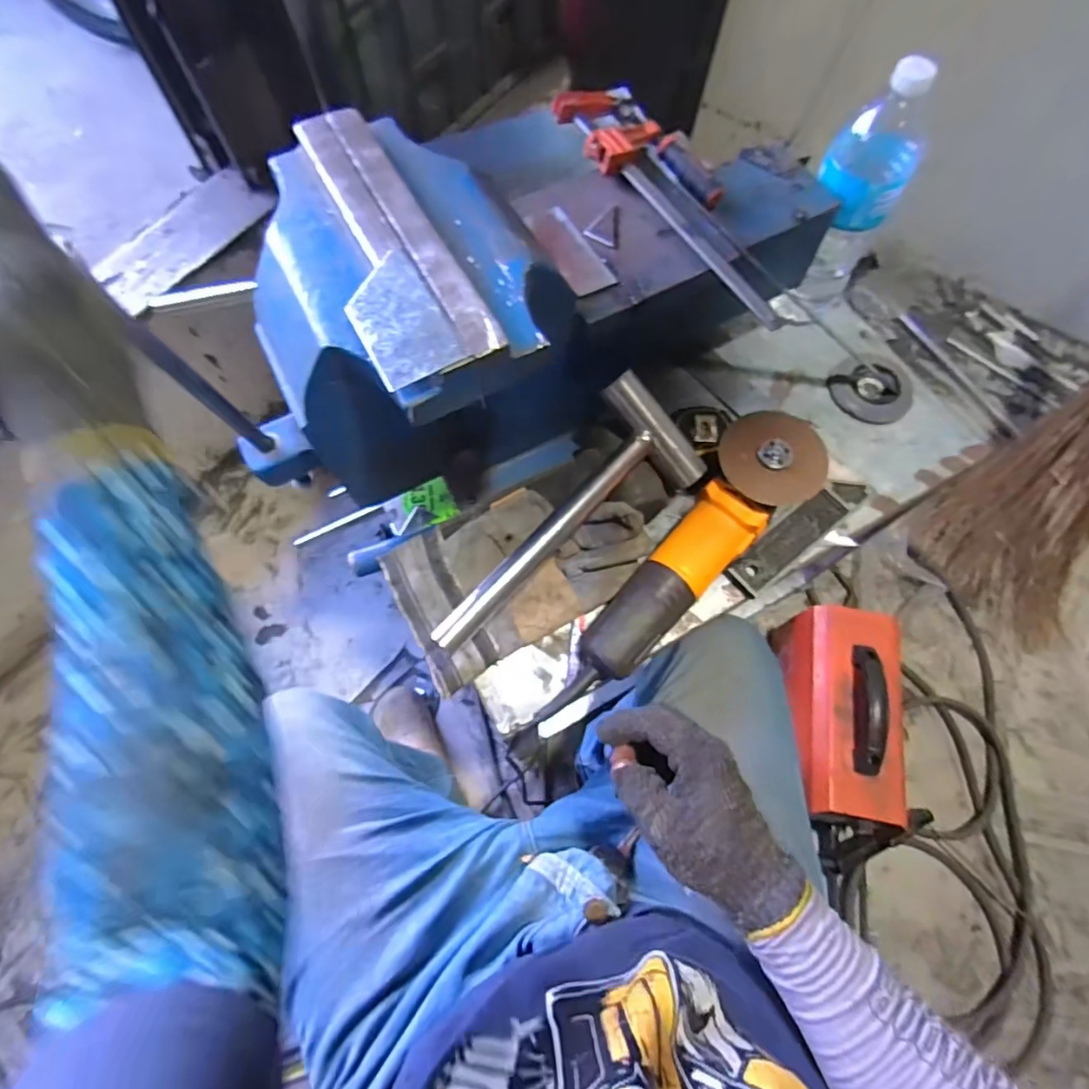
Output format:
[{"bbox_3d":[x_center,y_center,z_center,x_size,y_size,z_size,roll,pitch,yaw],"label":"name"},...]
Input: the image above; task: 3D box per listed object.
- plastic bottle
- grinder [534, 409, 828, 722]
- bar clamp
[{"bbox_3d":[0.308,-0.336,0.585,0.085,0.253,0.066,-15,70,-6],"label":"plastic bottle"},{"bbox_3d":[0.121,0.032,0.512,0.084,0.084,0.323,37,74,13],"label":"grinder"},{"bbox_3d":[0.121,-0.303,0.494,0.094,0.035,0.289,-34,73,-12],"label":"bar clamp"}]

